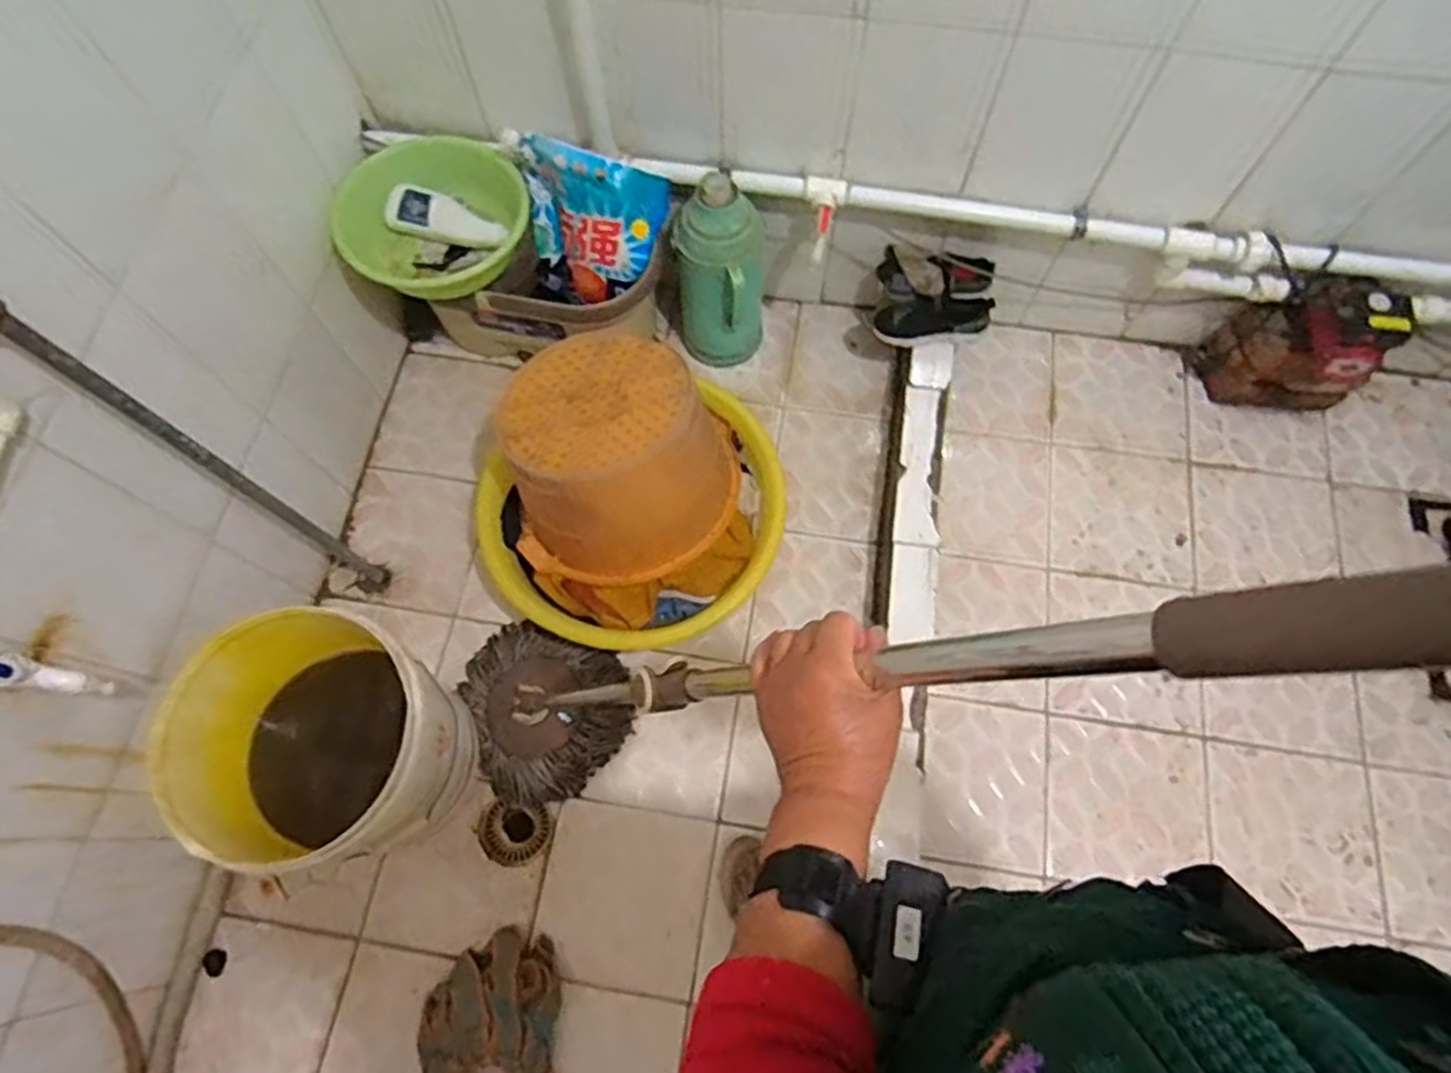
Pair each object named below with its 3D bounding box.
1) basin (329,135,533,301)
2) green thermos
[{"bbox_3d":[-0.467,-0.507,1.279,0.303,0.123,0.241,-21,70,-7],"label":"basin"},{"bbox_3d":[-0.006,-0.462,1.383,0.157,0.358,0.182,3,69,1],"label":"green thermos"}]

